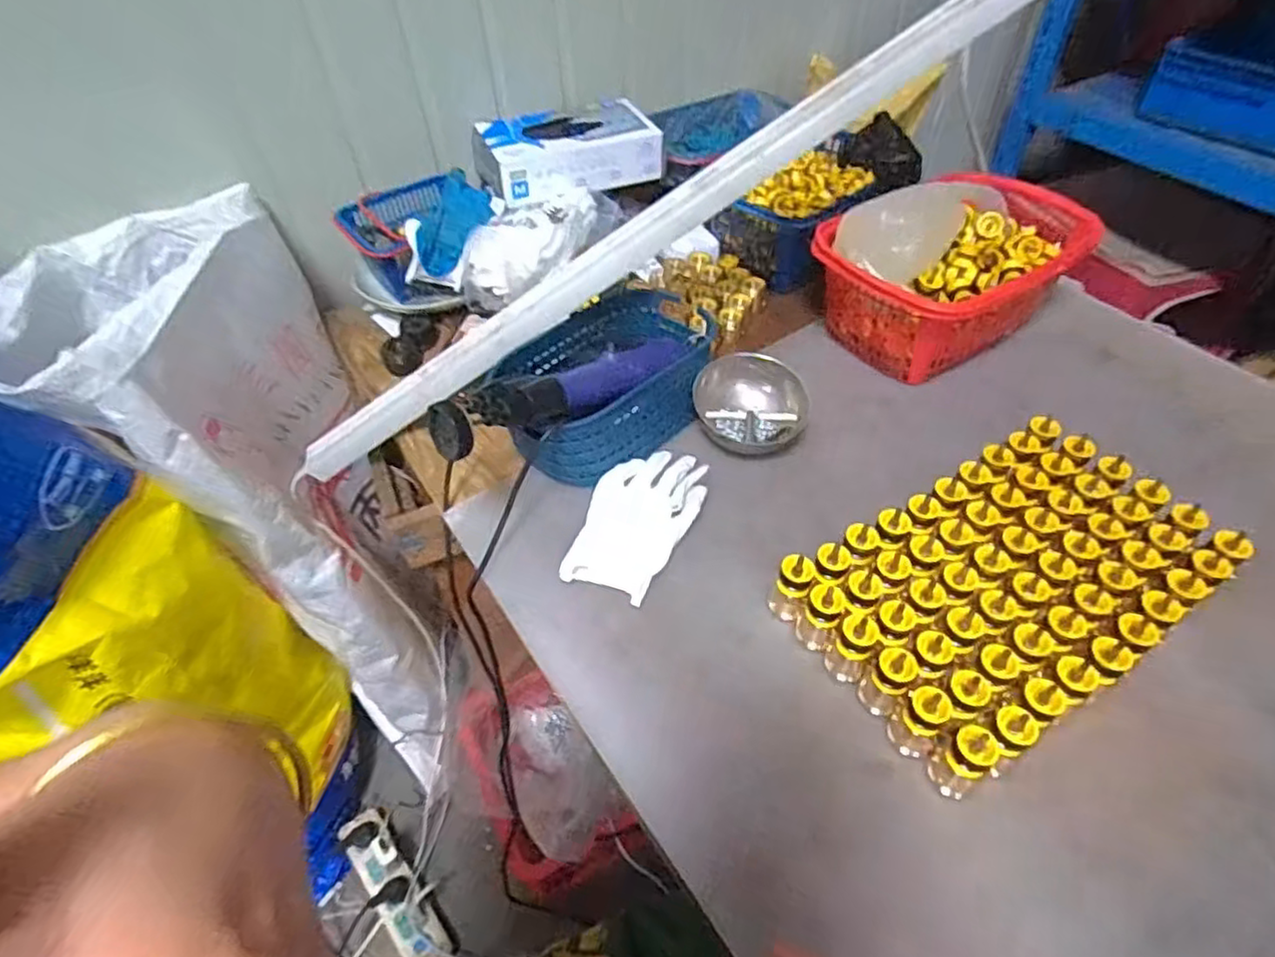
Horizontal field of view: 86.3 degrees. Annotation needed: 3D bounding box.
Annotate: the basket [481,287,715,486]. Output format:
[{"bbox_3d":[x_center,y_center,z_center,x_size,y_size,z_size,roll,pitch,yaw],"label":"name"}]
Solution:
[{"bbox_3d":[-0.034,-0.086,0.667,0.224,0.088,0.131,-34,55,-24],"label":"basket"}]

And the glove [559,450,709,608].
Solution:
[{"bbox_3d":[0.002,0.035,0.610,0.091,0.018,0.155,17,52,17],"label":"glove"}]

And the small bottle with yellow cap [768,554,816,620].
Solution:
[{"bbox_3d":[0.122,0.084,0.542,0.028,0.047,0.027,25,54,23],"label":"small bottle with yellow cap"}]

